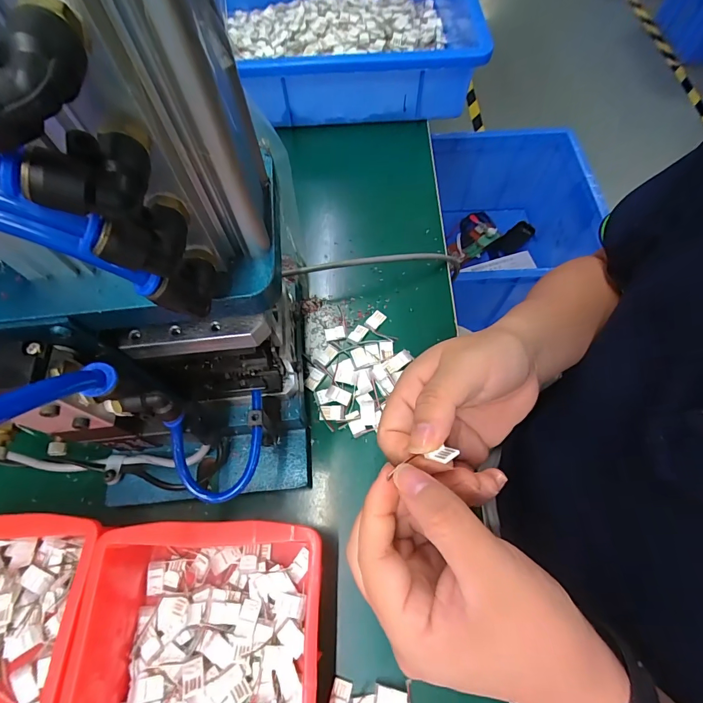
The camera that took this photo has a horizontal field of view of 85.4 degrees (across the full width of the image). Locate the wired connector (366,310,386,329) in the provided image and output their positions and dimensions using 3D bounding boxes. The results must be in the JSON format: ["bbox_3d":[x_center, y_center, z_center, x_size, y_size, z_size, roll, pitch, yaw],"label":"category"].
[{"bbox_3d":[0.022,-0.029,0.345,0.013,0.004,0.018,36,69,15],"label":"wired connector"}]

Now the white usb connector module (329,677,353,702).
[{"bbox_3d":[-0.007,0.213,0.233,0.012,0.004,0.019,15,65,6],"label":"white usb connector module"}]

